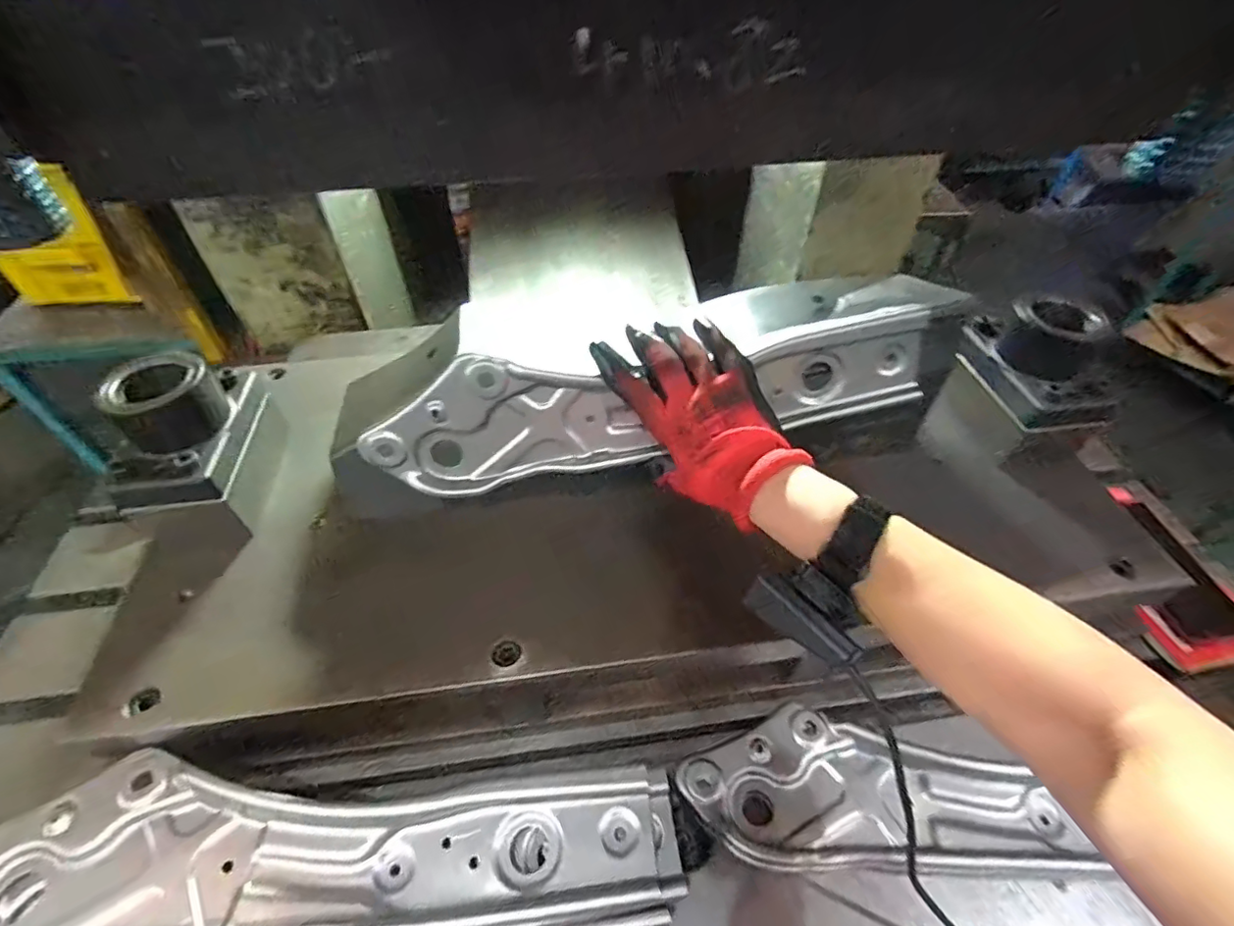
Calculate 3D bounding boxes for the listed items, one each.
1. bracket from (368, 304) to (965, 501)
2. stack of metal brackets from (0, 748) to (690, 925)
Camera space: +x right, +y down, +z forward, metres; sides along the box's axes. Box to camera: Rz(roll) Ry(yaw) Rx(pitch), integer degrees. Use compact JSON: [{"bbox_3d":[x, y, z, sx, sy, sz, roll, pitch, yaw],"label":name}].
[{"bbox_3d":[0.029,-0.051,0.442,0.467,0.103,0.040,-12,48,-3],"label":"bracket"},{"bbox_3d":[-0.180,0.282,0.367,0.444,0.094,0.139,-3,47,-2],"label":"stack of metal brackets"}]

